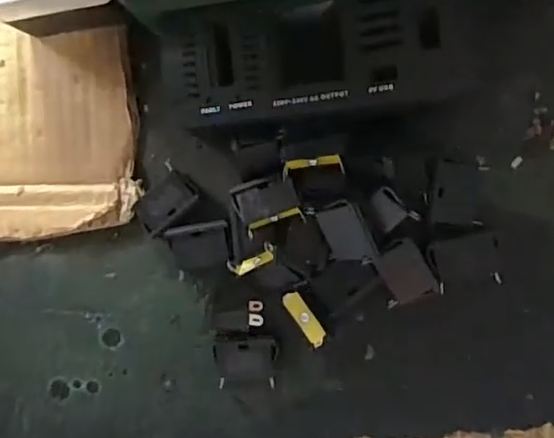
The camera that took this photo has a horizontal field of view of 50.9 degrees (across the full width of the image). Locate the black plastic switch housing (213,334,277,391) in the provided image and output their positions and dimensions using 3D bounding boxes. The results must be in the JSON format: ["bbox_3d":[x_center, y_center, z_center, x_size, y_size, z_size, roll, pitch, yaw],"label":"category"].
[{"bbox_3d":[-0.016,0.077,0.318,0.034,0.010,0.029,-1,94,9],"label":"black plastic switch housing"}]

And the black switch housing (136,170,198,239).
[{"bbox_3d":[-0.061,-0.009,0.321,0.036,0.010,0.021,-43,87,9],"label":"black switch housing"}]

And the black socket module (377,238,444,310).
[{"bbox_3d":[0.067,0.027,0.301,0.027,0.008,0.034,-22,104,6],"label":"black socket module"}]

